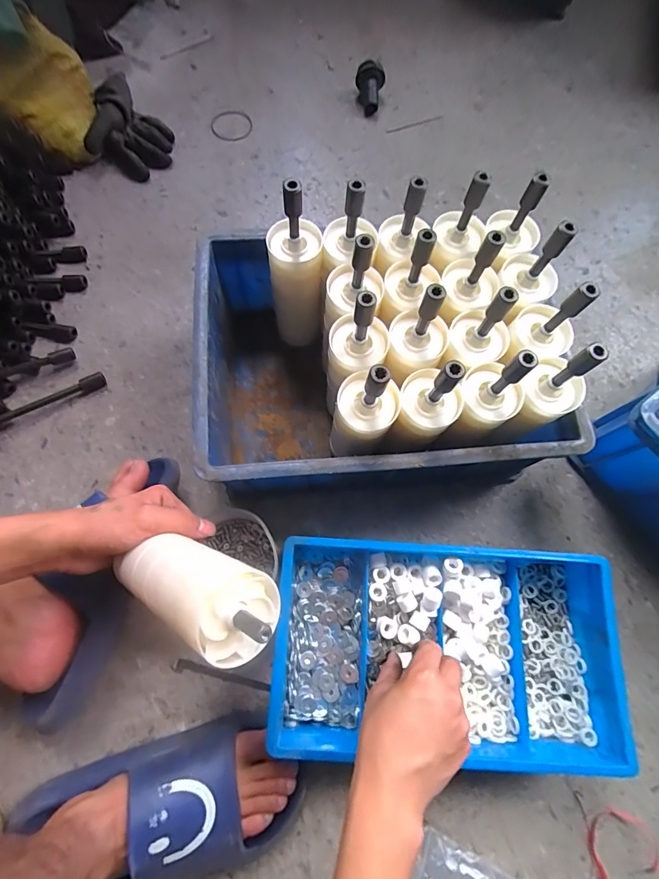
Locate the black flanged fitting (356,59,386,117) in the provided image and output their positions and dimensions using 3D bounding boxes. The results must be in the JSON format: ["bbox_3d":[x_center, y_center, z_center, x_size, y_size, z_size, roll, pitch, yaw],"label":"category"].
[{"bbox_3d":[0.071,-0.634,0.731,0.050,0.050,0.075,8,72,0],"label":"black flanged fitting"}]

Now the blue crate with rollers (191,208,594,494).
[{"bbox_3d":[0.050,-0.098,0.464,0.379,0.241,0.284,-3,72,-4],"label":"blue crate with rollers"}]

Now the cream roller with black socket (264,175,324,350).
[{"bbox_3d":[-0.042,-0.192,0.492,0.063,0.243,0.056,-7,73,-5],"label":"cream roller with black socket"}]

